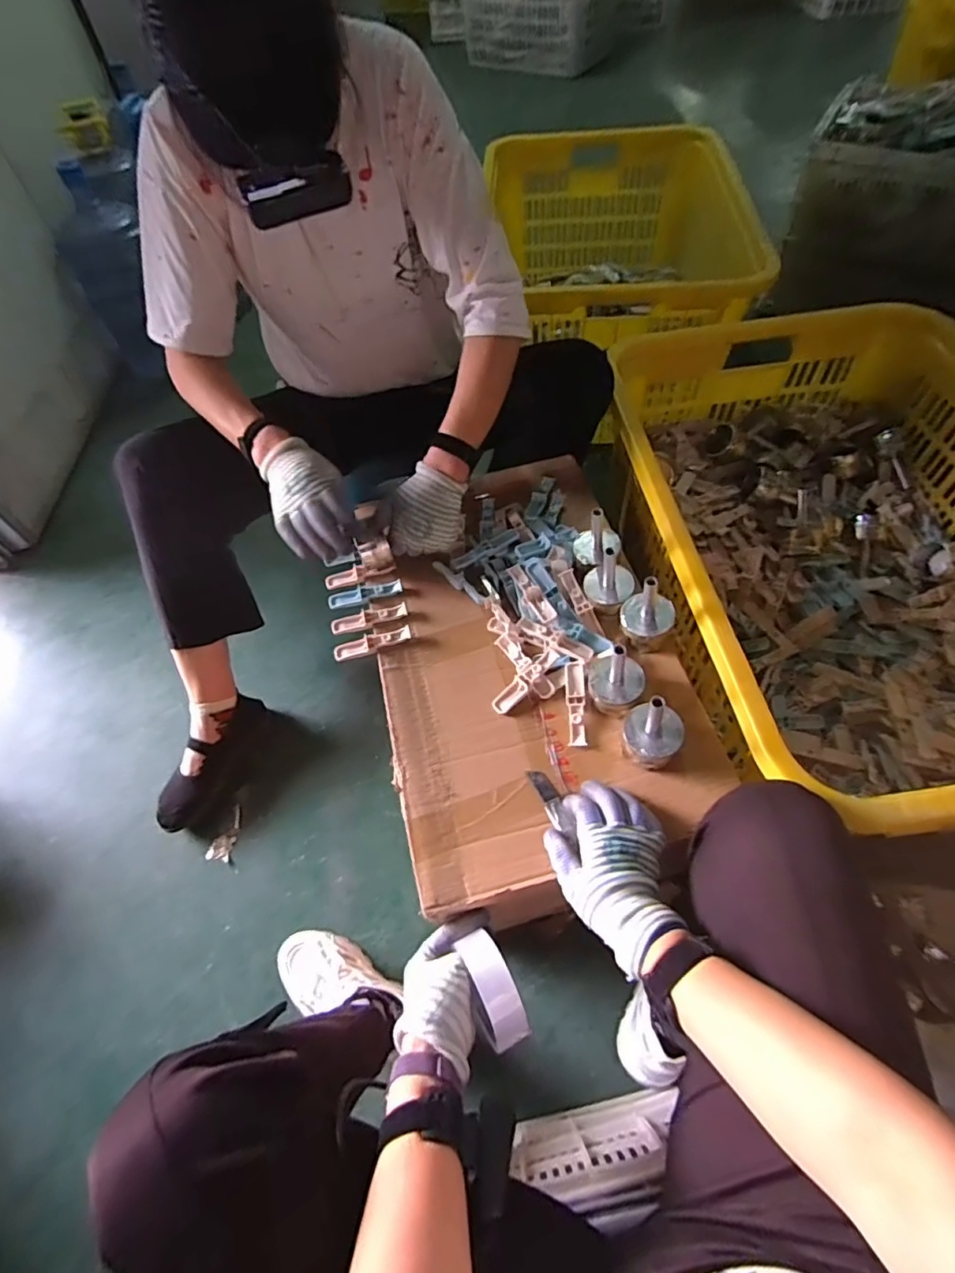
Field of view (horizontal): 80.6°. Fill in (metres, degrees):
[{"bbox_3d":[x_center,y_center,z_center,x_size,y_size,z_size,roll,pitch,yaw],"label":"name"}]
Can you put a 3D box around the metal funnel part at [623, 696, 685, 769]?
[{"bbox_3d":[0.179,0.089,0.559,0.057,0.087,0.056,-2,58,3],"label":"metal funnel part"}]

